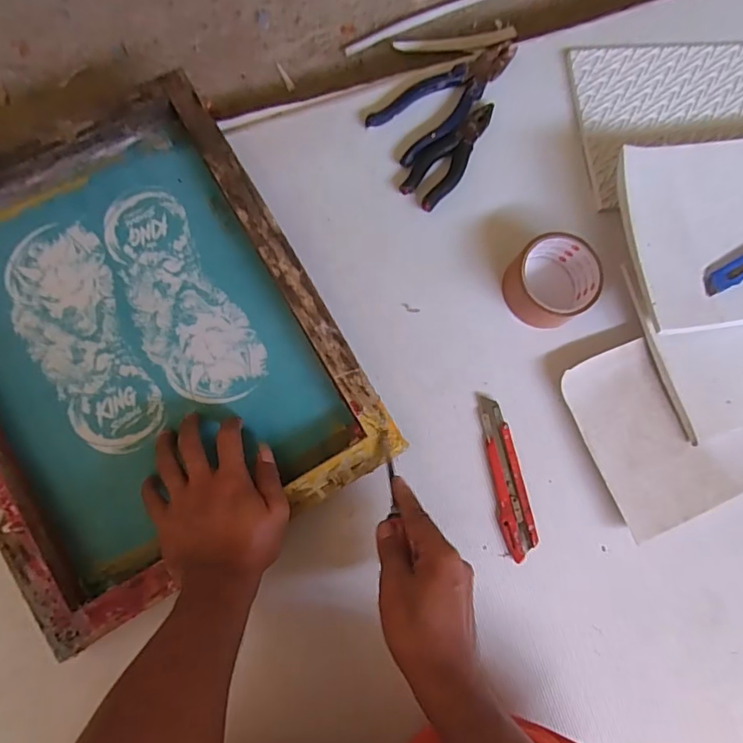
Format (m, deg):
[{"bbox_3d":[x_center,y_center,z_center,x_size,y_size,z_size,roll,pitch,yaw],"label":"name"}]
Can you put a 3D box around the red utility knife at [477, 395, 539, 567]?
[{"bbox_3d":[0.138,0.105,0.518,0.032,0.008,0.165,-10,82,-4],"label":"red utility knife"}]

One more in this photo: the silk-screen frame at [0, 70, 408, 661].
[{"bbox_3d":[-0.230,-0.030,0.493,0.347,0.059,0.437,-30,84,-6],"label":"silk-screen frame"}]

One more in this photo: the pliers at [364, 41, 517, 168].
[{"bbox_3d":[0.089,-0.315,0.576,0.191,0.013,0.071,-39,85,-7],"label":"pliers"}]

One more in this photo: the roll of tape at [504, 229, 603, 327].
[{"bbox_3d":[0.190,-0.095,0.530,0.094,0.050,0.087,0,82,-2],"label":"roll of tape"}]

